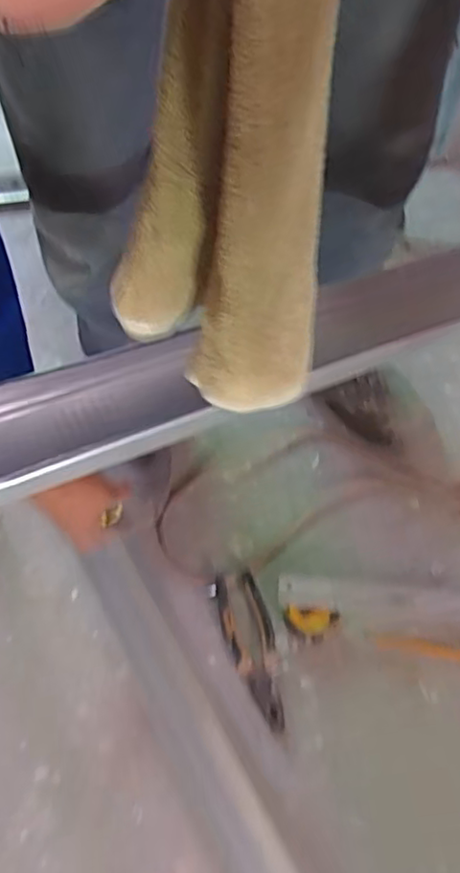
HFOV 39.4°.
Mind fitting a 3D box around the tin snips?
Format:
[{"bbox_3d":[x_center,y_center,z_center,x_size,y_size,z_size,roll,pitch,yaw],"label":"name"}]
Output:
[{"bbox_3d":[0.028,0.271,0.818,0.062,0.020,0.198,-14,61,-5],"label":"tin snips"}]

